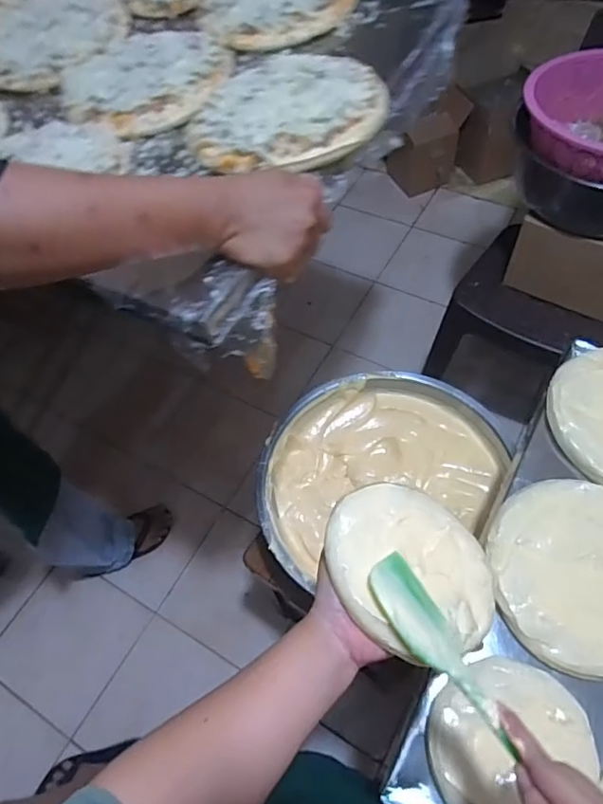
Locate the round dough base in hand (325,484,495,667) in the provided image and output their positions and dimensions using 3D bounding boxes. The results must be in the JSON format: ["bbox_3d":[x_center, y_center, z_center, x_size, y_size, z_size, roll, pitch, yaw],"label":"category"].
[{"bbox_3d":[0.092,0.131,0.433,0.142,0.017,0.138,14,49,-17],"label":"round dough base in hand"}]

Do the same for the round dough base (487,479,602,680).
[{"bbox_3d":[0.301,0.176,0.564,0.189,0.022,0.193,-2,59,4],"label":"round dough base"}]

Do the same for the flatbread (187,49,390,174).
[{"bbox_3d":[-0.011,-0.298,0.539,0.187,0.033,0.185,-2,59,4],"label":"flatbread"}]

